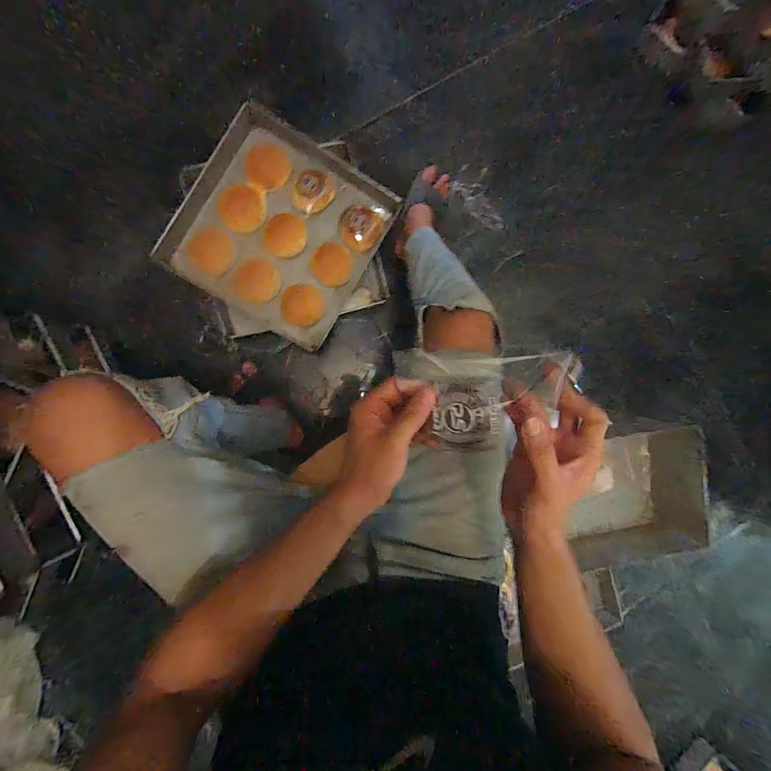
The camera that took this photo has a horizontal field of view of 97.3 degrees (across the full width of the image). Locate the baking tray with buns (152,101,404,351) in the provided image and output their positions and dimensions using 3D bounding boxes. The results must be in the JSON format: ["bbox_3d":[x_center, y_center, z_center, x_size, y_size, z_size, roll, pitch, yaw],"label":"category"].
[{"bbox_3d":[-0.235,-0.360,0.797,0.407,0.070,0.424,30,89,-6],"label":"baking tray with buns"}]

